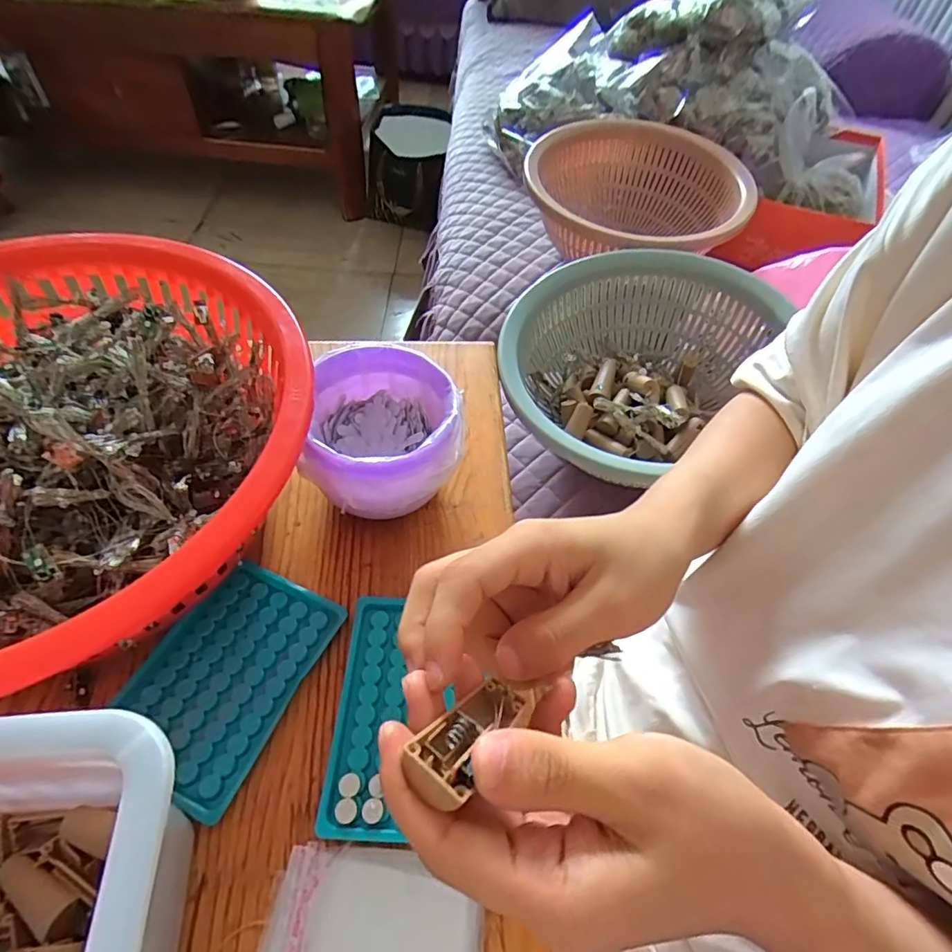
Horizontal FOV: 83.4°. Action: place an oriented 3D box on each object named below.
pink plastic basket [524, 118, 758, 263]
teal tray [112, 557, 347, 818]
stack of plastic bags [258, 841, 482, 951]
[{"bbox_3d":[0.197,-0.358,0.716,0.257,0.112,0.270,2,53,-3],"label":"pink plastic basket"},{"bbox_3d":[-0.153,0.119,0.327,0.089,0.008,0.126,23,55,13],"label":"teal tray"},{"bbox_3d":[-0.051,0.226,0.261,0.105,0.006,0.070,5,53,0],"label":"stack of plastic bags"}]

